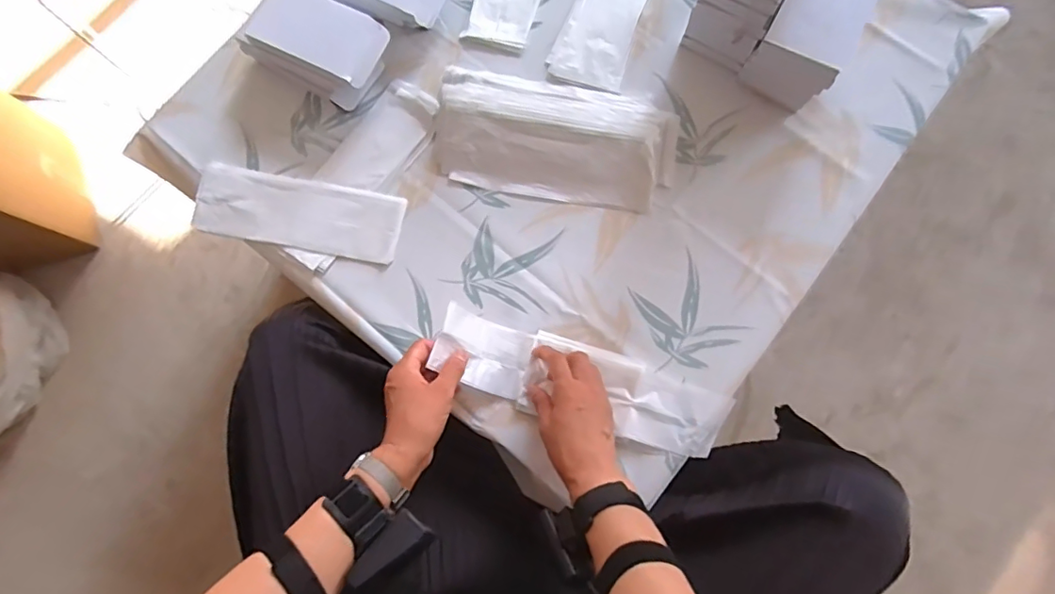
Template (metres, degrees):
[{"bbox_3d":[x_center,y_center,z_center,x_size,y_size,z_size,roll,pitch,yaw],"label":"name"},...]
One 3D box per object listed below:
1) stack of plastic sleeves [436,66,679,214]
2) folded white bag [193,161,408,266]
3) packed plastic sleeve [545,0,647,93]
[{"bbox_3d":[0.032,-0.197,0.660,0.290,0.040,0.155,14,79,5],"label":"stack of plastic sleeves"},{"bbox_3d":[-0.283,-0.105,0.664,0.254,0.012,0.088,11,78,4],"label":"folded white bag"},{"bbox_3d":[0.114,-0.399,0.717,0.093,0.008,0.273,19,79,6],"label":"packed plastic sleeve"}]

